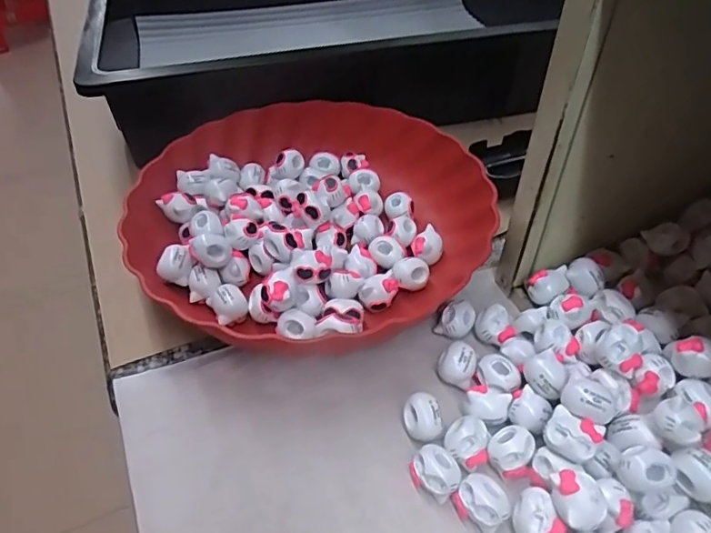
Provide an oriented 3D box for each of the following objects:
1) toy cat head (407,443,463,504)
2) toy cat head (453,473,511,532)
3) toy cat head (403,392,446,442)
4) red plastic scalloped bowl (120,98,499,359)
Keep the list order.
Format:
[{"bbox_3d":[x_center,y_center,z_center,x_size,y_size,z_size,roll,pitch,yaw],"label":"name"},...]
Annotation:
[{"bbox_3d":[0.042,0.105,0.277,0.021,0.018,0.025,-34,53,-31],"label":"toy cat head"},{"bbox_3d":[0.062,0.115,0.264,0.021,0.015,0.024,-22,48,-23],"label":"toy cat head"},{"bbox_3d":[0.037,0.084,0.297,0.020,0.020,0.024,-5,44,-6],"label":"toy cat head"},{"bbox_3d":[-0.032,-0.038,0.389,0.234,0.056,0.221,1,43,-1],"label":"red plastic scalloped bowl"}]

